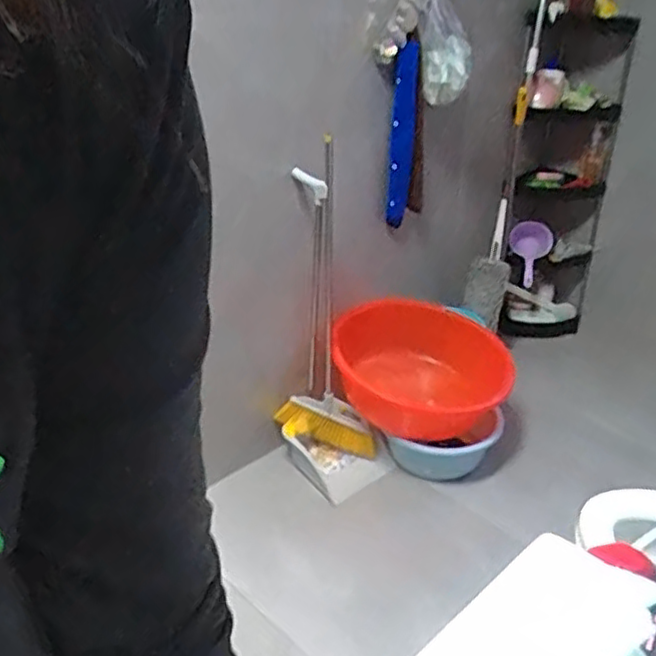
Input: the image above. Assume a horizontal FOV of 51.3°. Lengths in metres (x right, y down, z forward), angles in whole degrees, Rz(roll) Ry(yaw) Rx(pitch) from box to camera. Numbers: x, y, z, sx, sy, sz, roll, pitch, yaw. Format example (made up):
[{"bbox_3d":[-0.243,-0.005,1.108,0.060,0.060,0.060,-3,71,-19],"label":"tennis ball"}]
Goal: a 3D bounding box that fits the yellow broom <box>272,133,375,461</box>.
[{"bbox_3d":[-0.044,-0.047,1.828,0.273,0.890,0.131,0,22,15],"label":"yellow broom"}]

